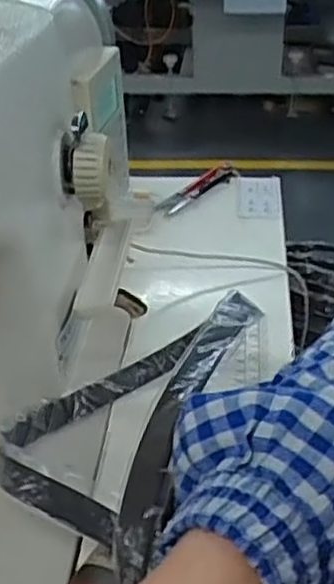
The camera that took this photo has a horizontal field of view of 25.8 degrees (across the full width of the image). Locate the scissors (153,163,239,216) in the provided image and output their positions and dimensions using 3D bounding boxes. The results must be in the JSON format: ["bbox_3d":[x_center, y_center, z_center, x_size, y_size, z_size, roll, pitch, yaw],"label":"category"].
[{"bbox_3d":[0.026,-0.097,0.687,0.032,0.014,0.104,26,43,36],"label":"scissors"}]

